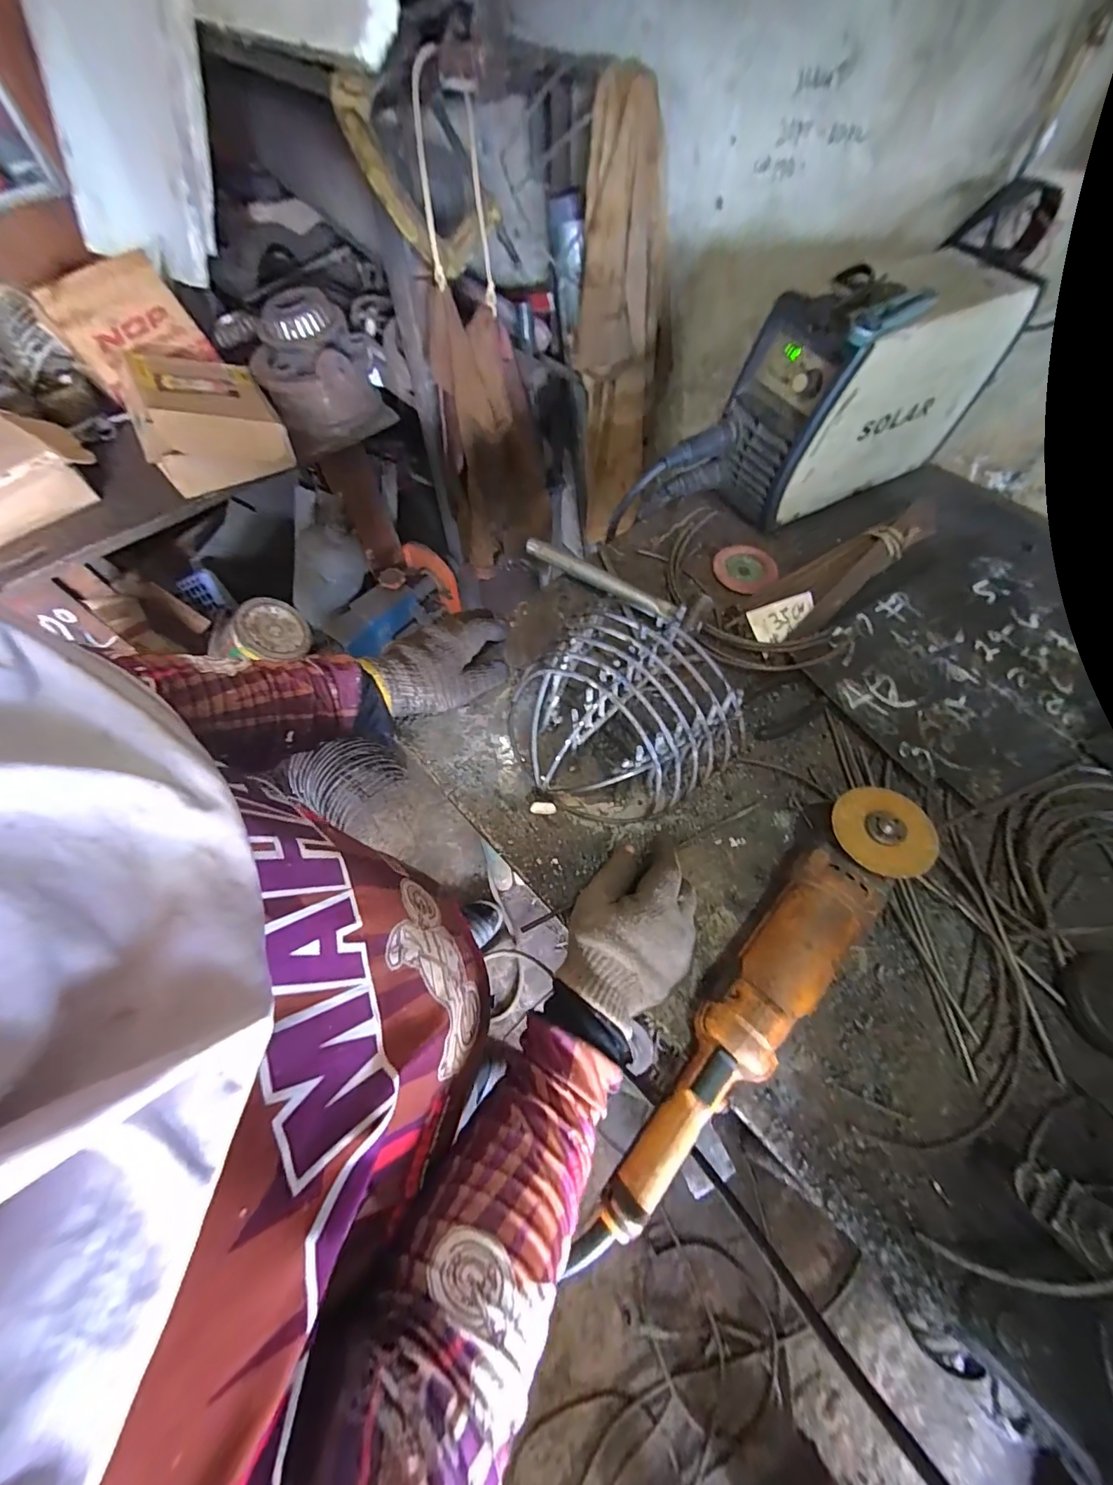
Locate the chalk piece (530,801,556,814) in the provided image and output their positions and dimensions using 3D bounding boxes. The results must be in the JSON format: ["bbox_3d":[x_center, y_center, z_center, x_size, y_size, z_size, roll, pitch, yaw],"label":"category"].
[{"bbox_3d":[-0.014,0.066,0.479,0.026,0.009,0.011,-3,62,-1],"label":"chalk piece"}]

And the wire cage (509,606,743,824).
[{"bbox_3d":[0.063,-0.029,0.473,0.190,0.105,0.193,0,62,1],"label":"wire cage"}]

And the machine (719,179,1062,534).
[{"bbox_3d":[0.411,-0.469,0.633,0.385,0.240,0.144,-28,65,-13],"label":"machine"}]

